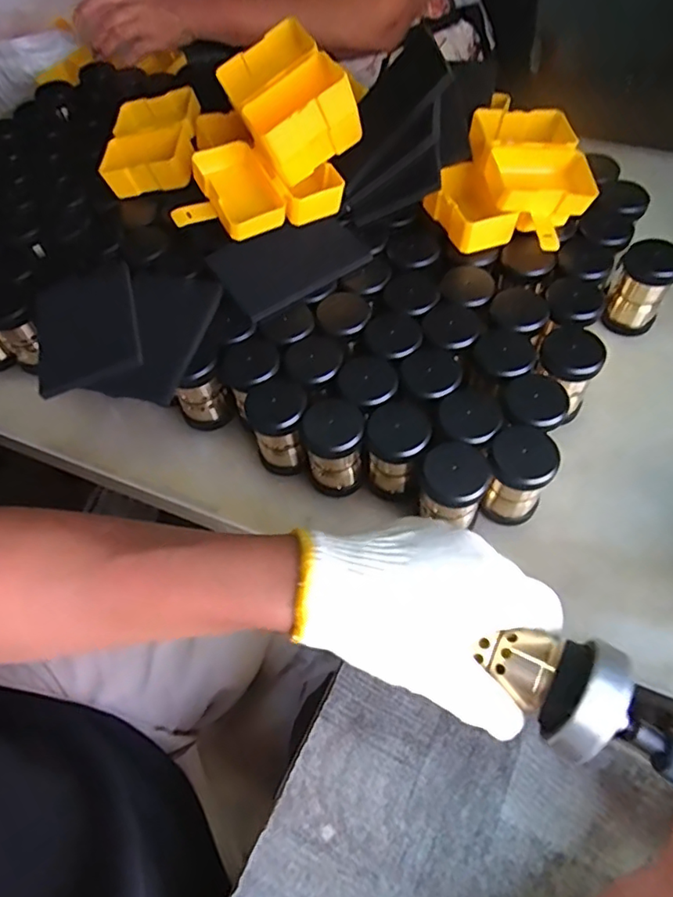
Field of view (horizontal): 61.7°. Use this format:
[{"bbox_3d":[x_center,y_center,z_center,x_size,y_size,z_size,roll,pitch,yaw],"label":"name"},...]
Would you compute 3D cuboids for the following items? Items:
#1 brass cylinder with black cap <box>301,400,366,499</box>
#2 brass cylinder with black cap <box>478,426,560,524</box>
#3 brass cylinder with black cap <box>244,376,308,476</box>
[{"bbox_3d":[-0.001,0.001,0.431,0.044,0.071,0.044,-6,59,0],"label":"brass cylinder with black cap"},{"bbox_3d":[0.129,0.022,0.406,0.044,0.075,0.043,-2,59,3],"label":"brass cylinder with black cap"},{"bbox_3d":[-0.043,-0.014,0.446,0.045,0.078,0.044,-2,59,3],"label":"brass cylinder with black cap"}]

